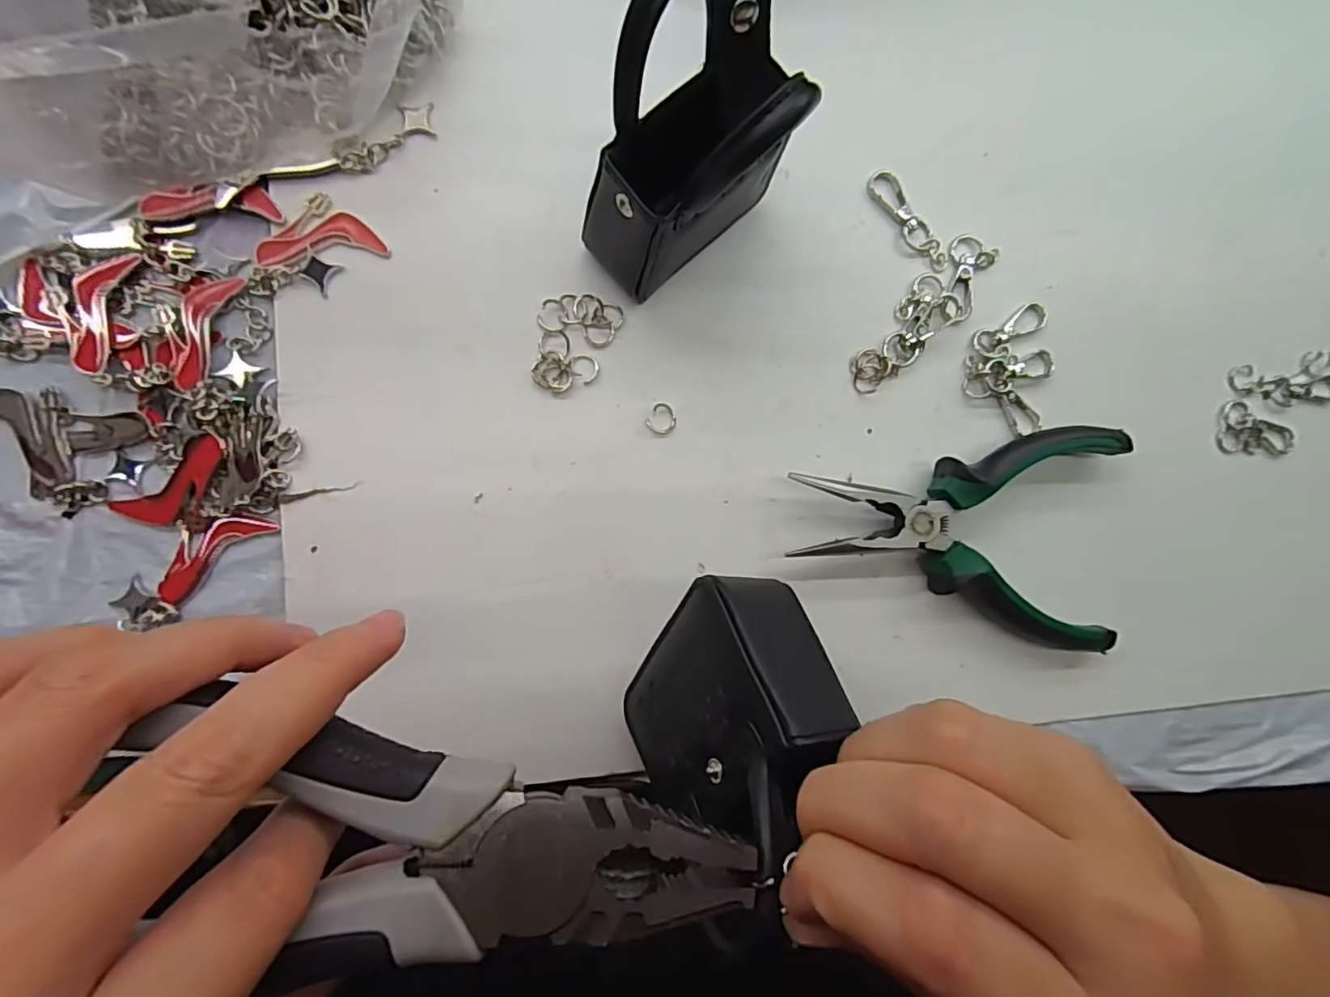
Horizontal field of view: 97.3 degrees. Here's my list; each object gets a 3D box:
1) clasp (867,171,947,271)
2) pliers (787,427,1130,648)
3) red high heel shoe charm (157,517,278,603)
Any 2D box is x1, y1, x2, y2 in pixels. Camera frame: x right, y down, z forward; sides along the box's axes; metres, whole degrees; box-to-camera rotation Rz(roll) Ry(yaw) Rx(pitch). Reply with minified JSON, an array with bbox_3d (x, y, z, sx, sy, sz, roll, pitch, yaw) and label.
[{"bbox_3d":[0.109,-0.124,0.261,0.012,0.004,0.051,-39,95,-7],"label":"clasp"},{"bbox_3d":[0.126,0.011,0.251,0.144,0.022,0.093,7,88,-8],"label":"pliers"},{"bbox_3d":[-0.171,0.019,0.219,0.044,0.004,0.018,-41,95,-7],"label":"red high heel shoe charm"}]

